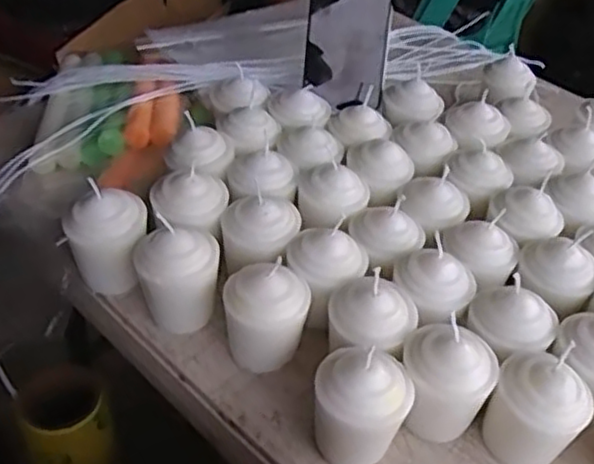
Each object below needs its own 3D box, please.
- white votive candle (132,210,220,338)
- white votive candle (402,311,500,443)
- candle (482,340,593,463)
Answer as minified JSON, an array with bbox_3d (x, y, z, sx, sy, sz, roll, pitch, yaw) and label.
[{"bbox_3d":[-0.085,0.027,0.485,0.056,0.079,0.058,3,42,-3],"label":"white votive candle"},{"bbox_3d":[0.094,0.094,0.429,0.055,0.064,0.047,0,43,-6],"label":"white votive candle"},{"bbox_3d":[0.146,0.114,0.420,0.056,0.066,0.049,31,48,25],"label":"candle"}]

